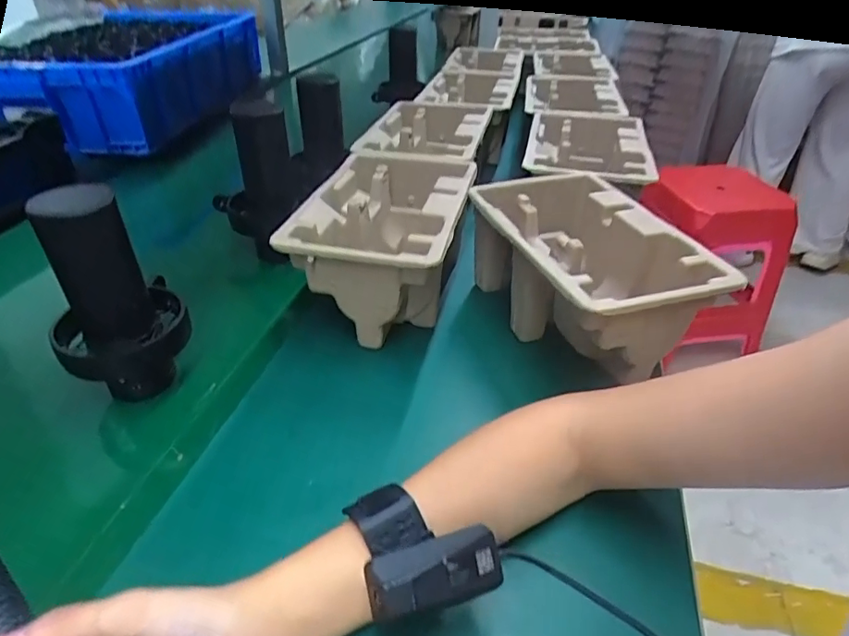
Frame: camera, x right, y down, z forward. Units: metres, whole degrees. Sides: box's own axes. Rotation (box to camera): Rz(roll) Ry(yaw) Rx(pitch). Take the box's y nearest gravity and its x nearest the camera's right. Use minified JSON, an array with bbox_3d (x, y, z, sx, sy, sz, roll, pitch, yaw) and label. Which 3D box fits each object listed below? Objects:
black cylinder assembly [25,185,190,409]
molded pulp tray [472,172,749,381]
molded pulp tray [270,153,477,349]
[{"bbox_3d":[-0.249,-0.026,0.427,0.089,0.173,0.087,-14,39,-22],"label":"black cylinder assembly"},{"bbox_3d":[0.150,-0.047,0.502,0.163,0.092,0.229,-11,38,-19],"label":"molded pulp tray"},{"bbox_3d":[-0.038,-0.080,0.548,0.144,0.108,0.229,9,36,8],"label":"molded pulp tray"}]

